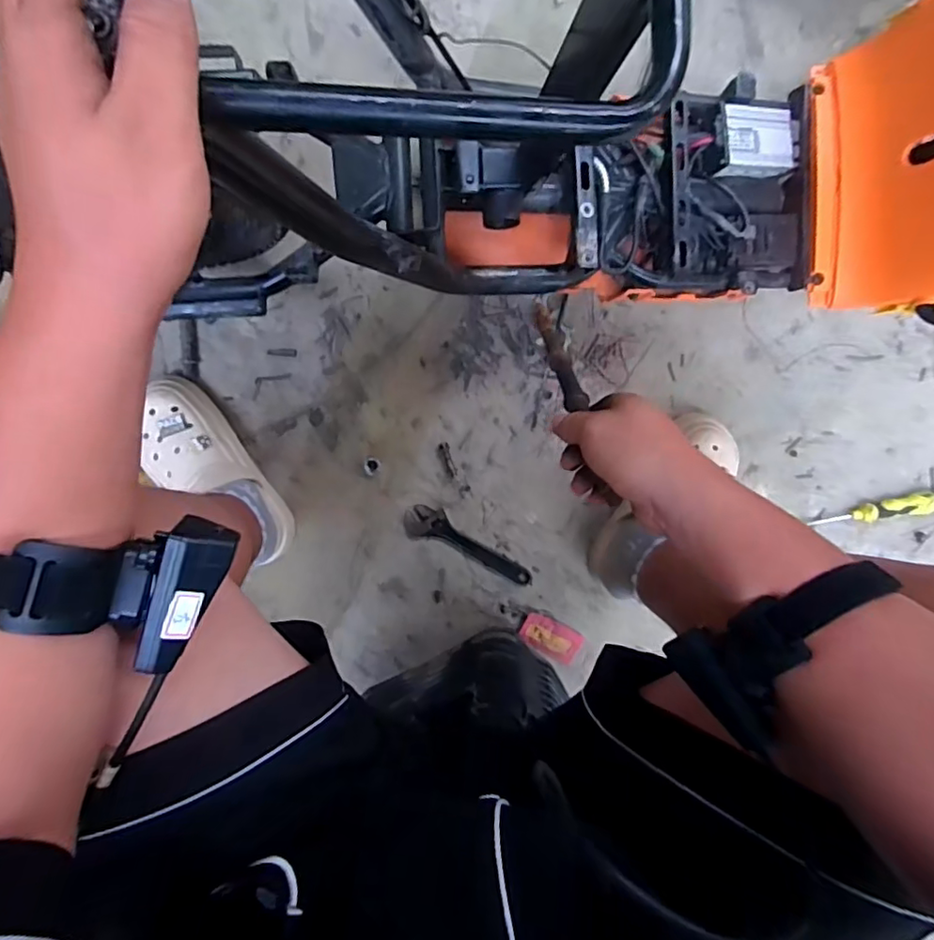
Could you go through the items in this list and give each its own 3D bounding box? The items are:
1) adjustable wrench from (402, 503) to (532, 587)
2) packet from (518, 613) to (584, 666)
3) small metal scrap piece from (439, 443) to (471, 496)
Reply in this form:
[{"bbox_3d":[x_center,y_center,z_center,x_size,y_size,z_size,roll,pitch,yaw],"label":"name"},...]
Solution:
[{"bbox_3d":[0.004,0.105,0.808,0.195,0.013,0.050,24,96,-4],"label":"adjustable wrench"},{"bbox_3d":[0.120,0.242,0.828,0.085,0.011,0.050,25,96,-4],"label":"packet"},{"bbox_3d":[-0.017,0.000,0.794,0.015,0.010,0.080,-25,97,2],"label":"small metal scrap piece"}]

